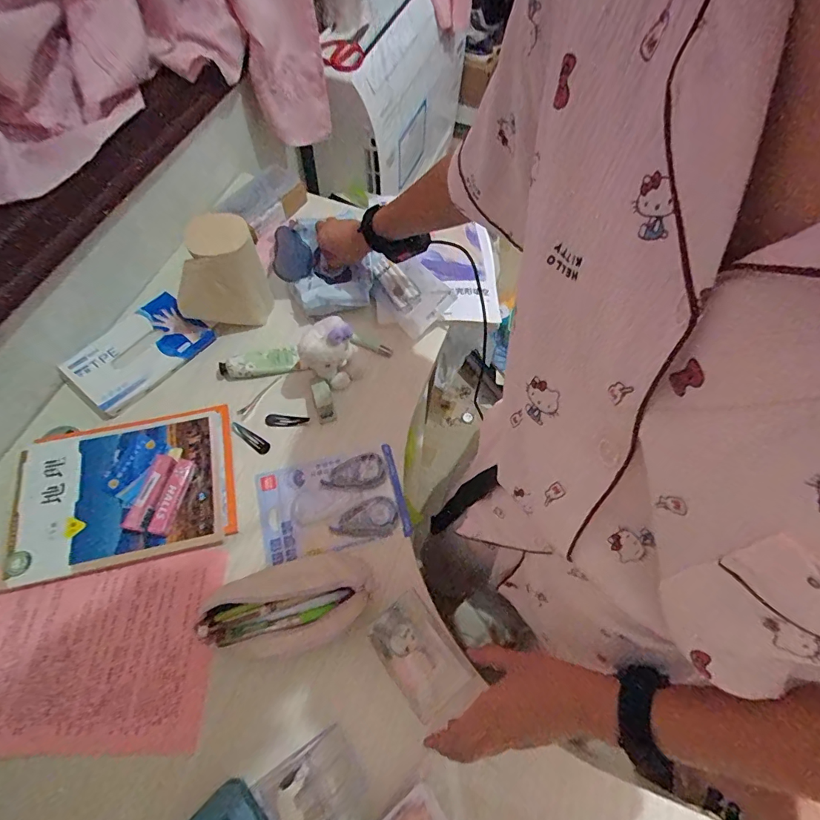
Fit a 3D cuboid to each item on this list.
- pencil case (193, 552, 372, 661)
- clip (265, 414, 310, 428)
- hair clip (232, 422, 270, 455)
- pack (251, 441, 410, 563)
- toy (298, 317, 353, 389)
[{"bbox_3d":[-0.138,0.224,0.512,0.187,0.061,0.102,-17,66,-11],"label":"pencil case"},{"bbox_3d":[-0.178,0.016,0.646,0.062,0.004,0.019,3,80,2],"label":"clip"},{"bbox_3d":[-0.226,0.039,0.630,0.061,0.005,0.019,37,67,0],"label":"hair clip"},{"bbox_3d":[-0.105,0.120,0.599,0.188,0.013,0.133,-13,66,-10],"label":"pack"},{"bbox_3d":[-0.115,-0.079,0.634,0.069,0.104,0.057,1,64,-2],"label":"toy"}]

